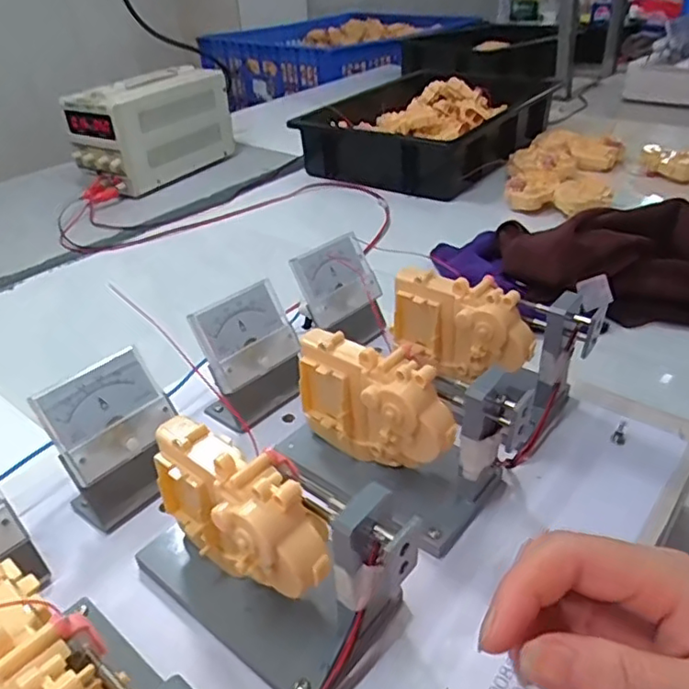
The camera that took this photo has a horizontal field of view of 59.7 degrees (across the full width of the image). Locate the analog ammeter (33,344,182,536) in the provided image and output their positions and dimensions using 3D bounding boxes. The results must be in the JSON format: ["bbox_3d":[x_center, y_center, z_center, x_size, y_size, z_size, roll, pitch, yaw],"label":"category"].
[{"bbox_3d":[-0.127,0.051,0.339,0.044,0.071,0.066,21,41,32],"label":"analog ammeter"}]

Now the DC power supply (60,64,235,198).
[{"bbox_3d":[-0.328,-0.383,1.054,0.137,0.156,0.272,14,38,25],"label":"DC power supply"}]

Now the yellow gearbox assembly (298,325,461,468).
[{"bbox_3d":[0.017,0.034,0.334,0.096,0.069,0.031,24,43,34],"label":"yellow gearbox assembly"}]

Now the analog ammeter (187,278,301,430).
[{"bbox_3d":[-0.061,0.005,0.401,0.065,0.072,0.041,-27,41,-31],"label":"analog ammeter"}]

